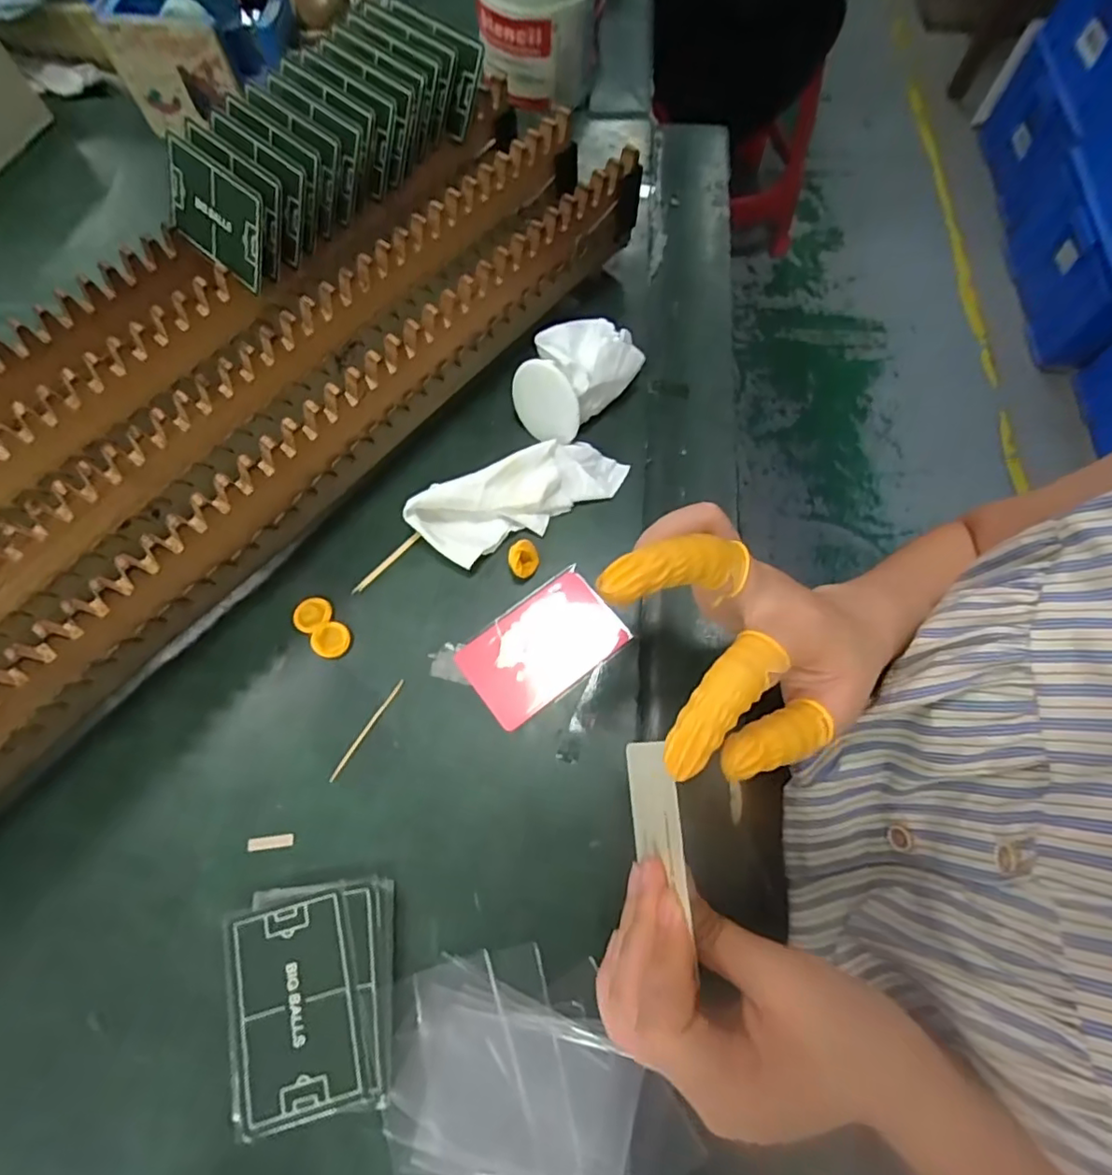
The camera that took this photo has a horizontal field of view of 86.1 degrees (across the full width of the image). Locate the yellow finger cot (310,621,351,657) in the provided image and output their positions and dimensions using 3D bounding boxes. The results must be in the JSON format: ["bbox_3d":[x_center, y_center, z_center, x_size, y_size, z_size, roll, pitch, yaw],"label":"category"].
[{"bbox_3d":[-0.126,0.029,0.334,0.021,0.004,0.020,0,69,0],"label":"yellow finger cot"}]

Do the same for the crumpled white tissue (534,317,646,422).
[{"bbox_3d":[0.019,-0.141,0.381,0.054,0.043,0.051,39,74,14],"label":"crumpled white tissue"}]

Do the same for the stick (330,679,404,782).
[{"bbox_3d":[-0.102,0.076,0.320,0.004,0.004,0.061,32,72,11],"label":"stick"}]

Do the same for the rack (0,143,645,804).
[{"bbox_3d":[-0.156,-0.065,0.328,0.063,0.078,0.553,40,74,14],"label":"rack"}]

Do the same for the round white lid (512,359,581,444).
[{"bbox_3d":[-0.007,-0.114,0.363,0.048,0.048,0.004,17,43,37],"label":"round white lid"}]

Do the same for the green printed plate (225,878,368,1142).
[{"bbox_3d":[-0.119,0.188,0.269,0.056,0.008,0.085,-14,70,-5],"label":"green printed plate"}]

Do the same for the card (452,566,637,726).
[{"bbox_3d":[-0.007,0.032,0.335,0.087,0.004,0.056,-36,73,-13],"label":"card"}]

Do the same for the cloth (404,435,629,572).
[{"bbox_3d":[-0.020,-0.056,0.354,0.128,0.028,0.043,-27,71,-10],"label":"cloth"}]

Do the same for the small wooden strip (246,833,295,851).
[{"bbox_3d":[-0.143,0.128,0.298,0.022,0.004,0.006,-6,69,-2],"label":"small wooden strip"}]

